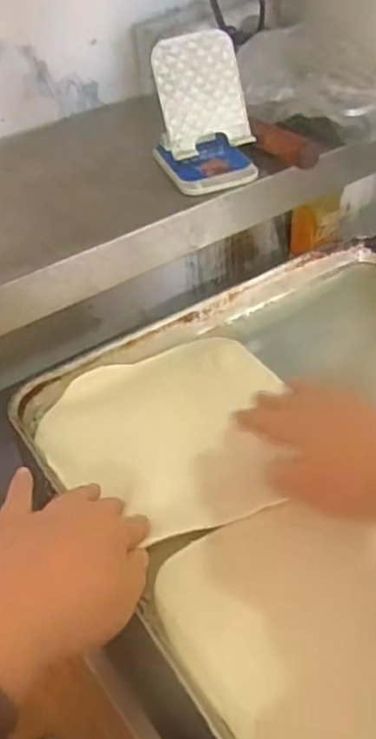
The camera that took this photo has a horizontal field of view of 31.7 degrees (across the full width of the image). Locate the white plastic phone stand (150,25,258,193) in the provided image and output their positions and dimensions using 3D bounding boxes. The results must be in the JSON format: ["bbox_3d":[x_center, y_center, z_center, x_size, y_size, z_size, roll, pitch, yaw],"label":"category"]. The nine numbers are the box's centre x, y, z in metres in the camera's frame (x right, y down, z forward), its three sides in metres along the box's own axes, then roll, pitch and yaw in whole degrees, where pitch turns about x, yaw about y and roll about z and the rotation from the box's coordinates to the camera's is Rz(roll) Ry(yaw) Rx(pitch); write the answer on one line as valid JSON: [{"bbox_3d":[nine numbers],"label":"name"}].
[{"bbox_3d":[0.013,-0.220,0.565,0.079,0.106,0.078,-11,41,-5],"label":"white plastic phone stand"}]

